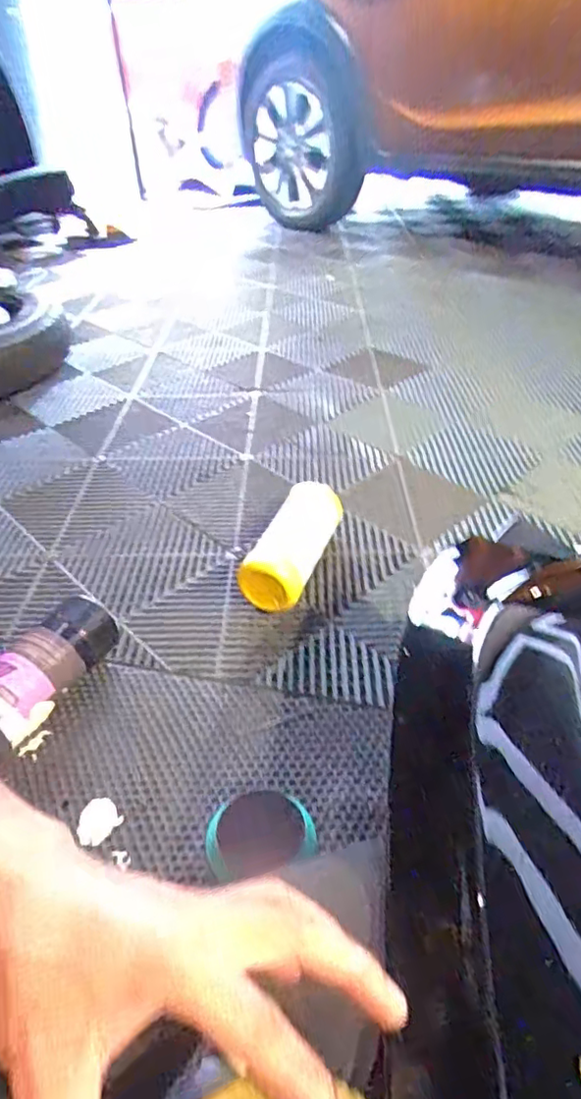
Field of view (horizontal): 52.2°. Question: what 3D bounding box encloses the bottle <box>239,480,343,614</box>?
[{"bbox_3d":[0.010,-0.007,0.815,0.074,0.093,0.207,13,43,18],"label":"bottle"}]

